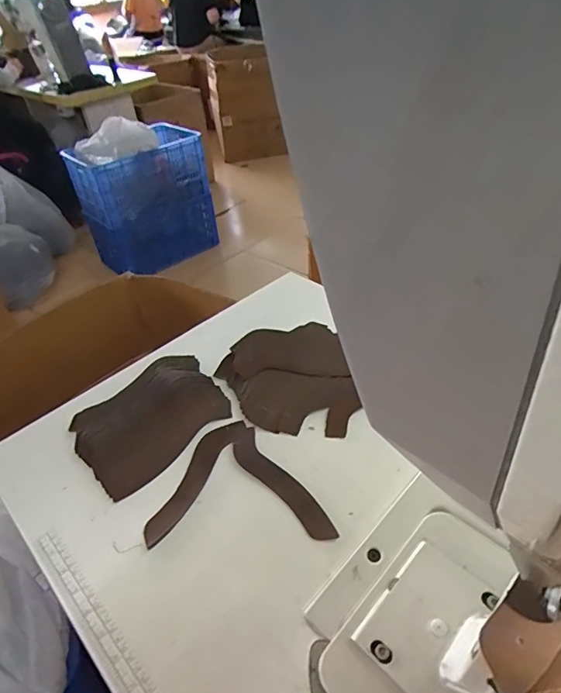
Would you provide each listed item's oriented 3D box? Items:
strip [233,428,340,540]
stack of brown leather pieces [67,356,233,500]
[{"bbox_3d":[-0.001,0.145,0.492,0.036,0.006,0.156,-24,43,-27],"label":"strip"},{"bbox_3d":[-0.157,0.081,0.567,0.135,0.032,0.179,28,49,34],"label":"stack of brown leather pieces"}]

